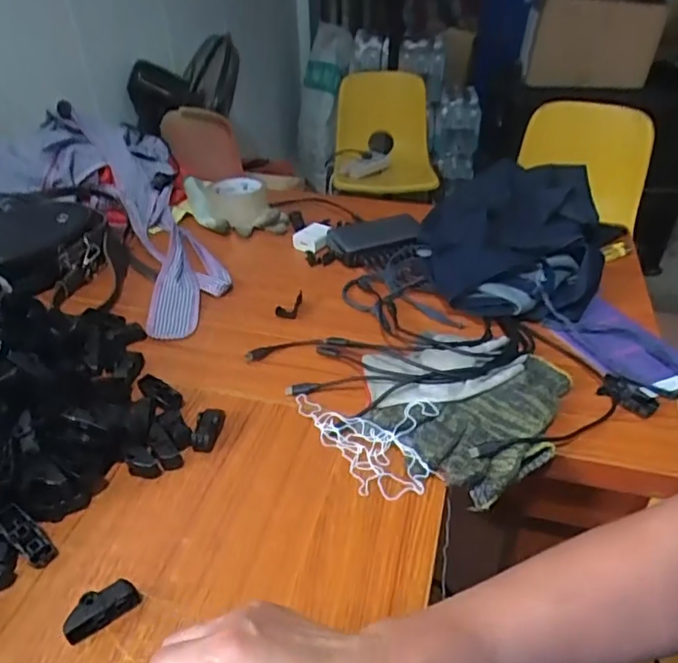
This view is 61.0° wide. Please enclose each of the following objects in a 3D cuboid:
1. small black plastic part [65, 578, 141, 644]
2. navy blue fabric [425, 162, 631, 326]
[{"bbox_3d":[-0.155,0.180,0.375,0.046,0.020,0.019,-25,43,-30],"label":"small black plastic part"},{"bbox_3d":[0.229,-0.132,0.744,0.239,0.063,0.332,15,39,20],"label":"navy blue fabric"}]

